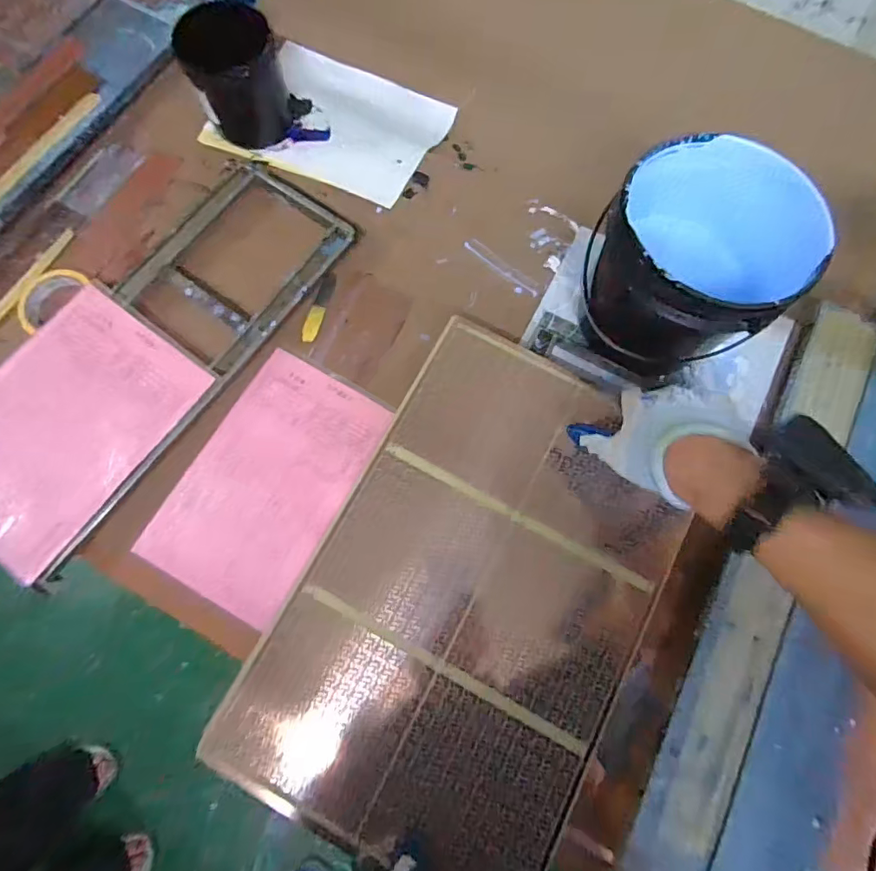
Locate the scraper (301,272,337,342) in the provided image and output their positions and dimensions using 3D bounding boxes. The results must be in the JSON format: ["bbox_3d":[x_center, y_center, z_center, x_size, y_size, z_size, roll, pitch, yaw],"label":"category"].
[{"bbox_3d":[-0.155,-0.169,0.636,0.020,0.009,0.097,17,75,3],"label":"scraper"}]

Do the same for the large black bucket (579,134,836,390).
[{"bbox_3d":[0.263,-0.178,0.545,0.191,0.191,0.186,0,75,-2],"label":"large black bucket"}]

